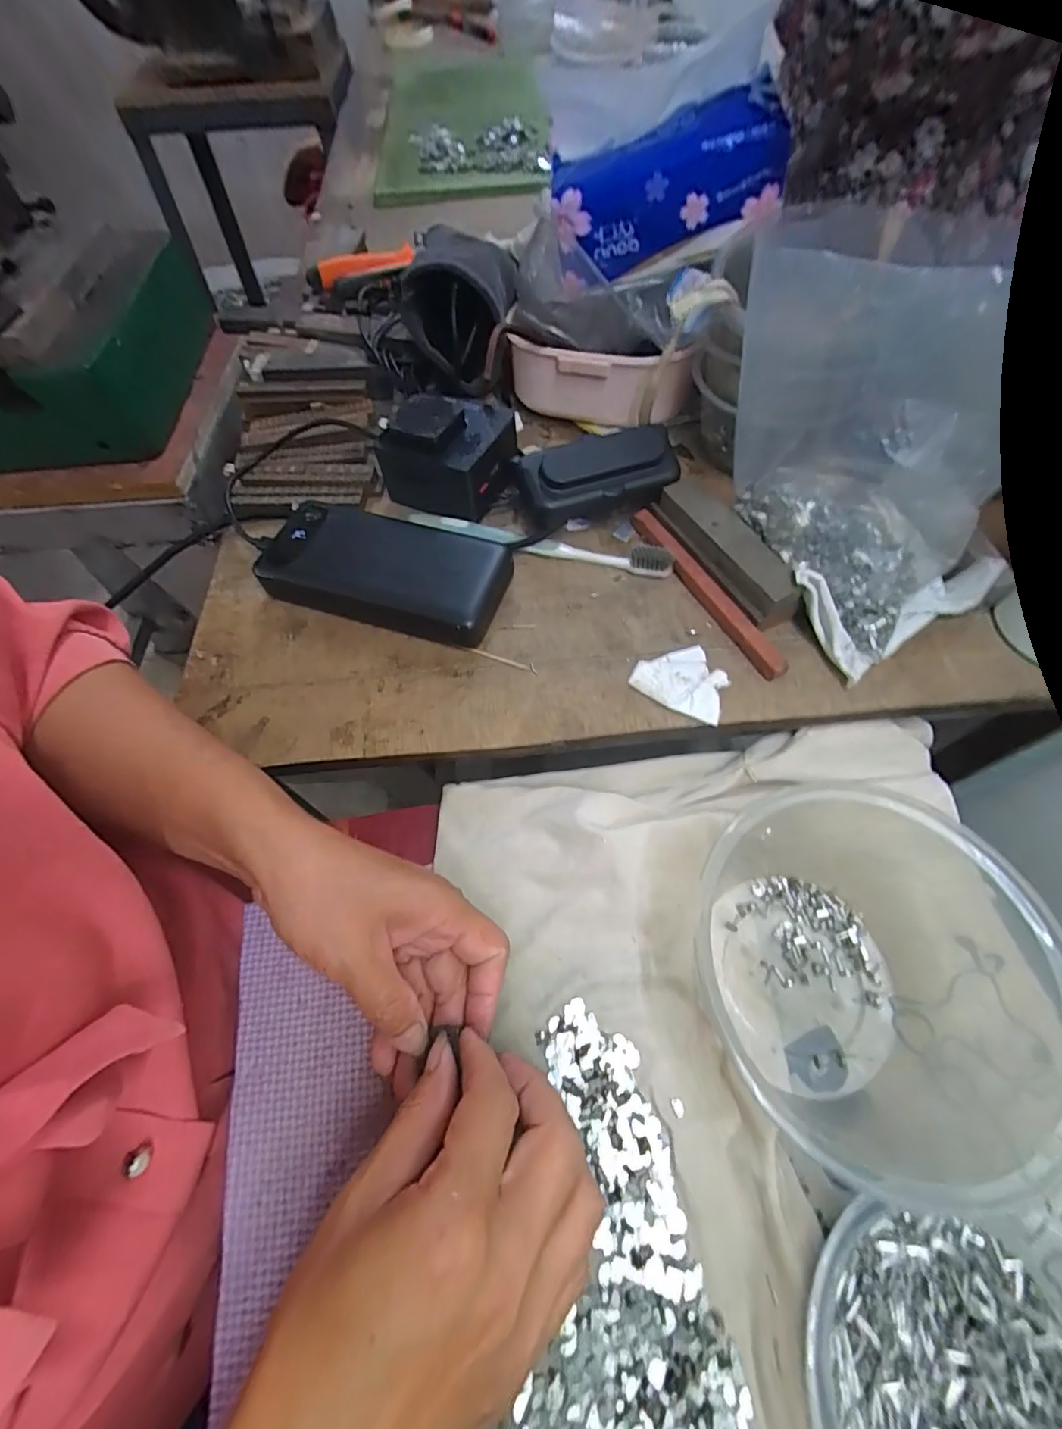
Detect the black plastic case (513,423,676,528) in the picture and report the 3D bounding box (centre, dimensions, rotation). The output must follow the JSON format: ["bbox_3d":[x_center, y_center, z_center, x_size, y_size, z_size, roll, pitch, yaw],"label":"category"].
[{"bbox_3d":[0.044,-0.159,0.355,0.106,0.041,0.049,-15,70,-3],"label":"black plastic case"}]

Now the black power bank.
[{"bbox_3d":[-0.093,-0.096,0.337,0.151,0.031,0.072,15,64,10],"label":"black power bank"}]

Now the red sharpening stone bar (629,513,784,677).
[{"bbox_3d":[0.109,-0.080,0.332,0.014,0.010,0.145,-27,64,-12],"label":"red sharpening stone bar"}]

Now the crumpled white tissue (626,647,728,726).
[{"bbox_3d":[0.088,-0.022,0.306,0.053,0.009,0.041,23,65,14],"label":"crumpled white tissue"}]

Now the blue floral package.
[{"bbox_3d":[0.082,-0.342,0.336,0.139,0.064,0.069,-12,65,16],"label":"blue floral package"}]

